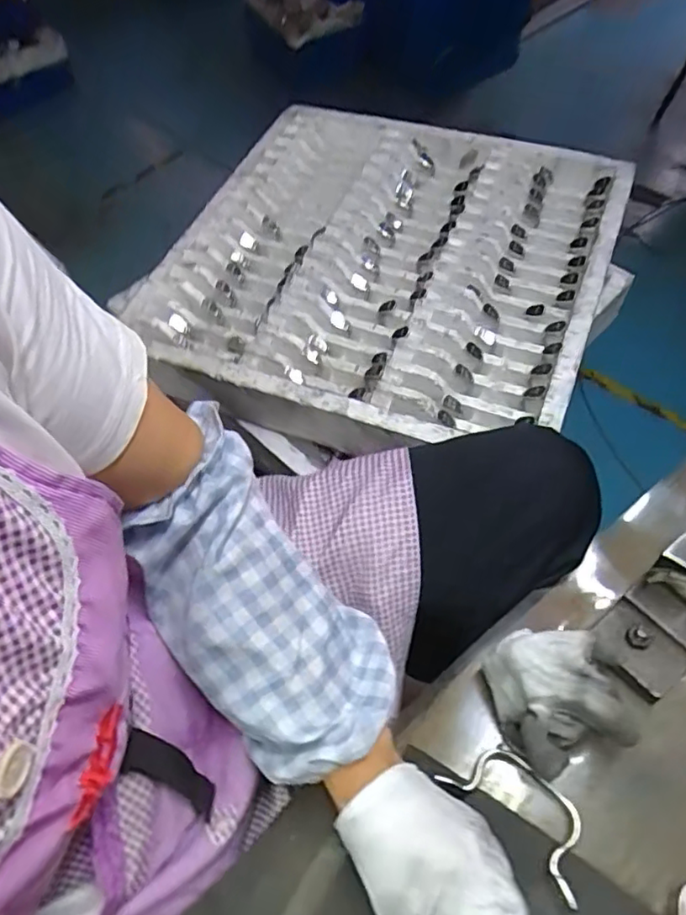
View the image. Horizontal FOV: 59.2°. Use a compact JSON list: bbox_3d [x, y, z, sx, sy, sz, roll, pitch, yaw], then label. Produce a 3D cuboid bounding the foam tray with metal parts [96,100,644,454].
[{"bbox_3d":[0.054,-0.256,0.798,0.543,0.058,0.560,19,61,16],"label":"foam tray with metal parts"}]

